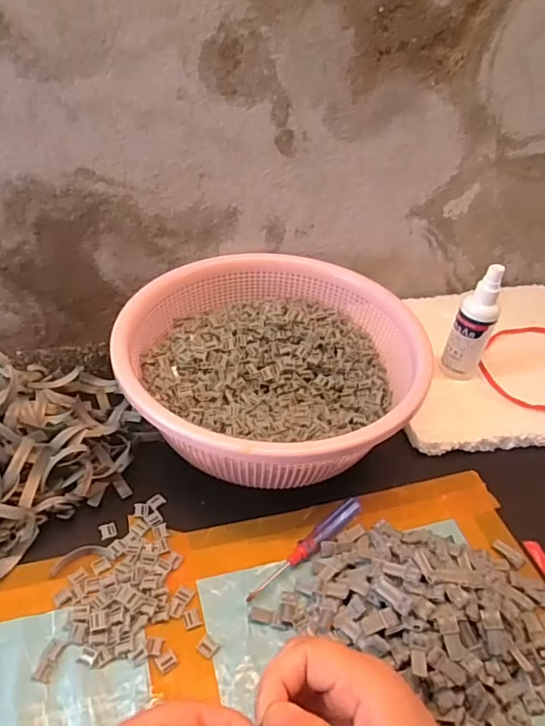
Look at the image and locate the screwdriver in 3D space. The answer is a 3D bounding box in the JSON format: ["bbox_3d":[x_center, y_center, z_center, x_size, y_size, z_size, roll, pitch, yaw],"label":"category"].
[{"bbox_3d":[0.028,0.144,0.413,0.121,0.010,0.014,-30,52,-35],"label":"screwdriver"}]

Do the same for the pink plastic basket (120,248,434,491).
[{"bbox_3d":[-0.004,0.007,0.499,0.262,0.103,0.248,4,40,-3],"label":"pink plastic basket"}]

